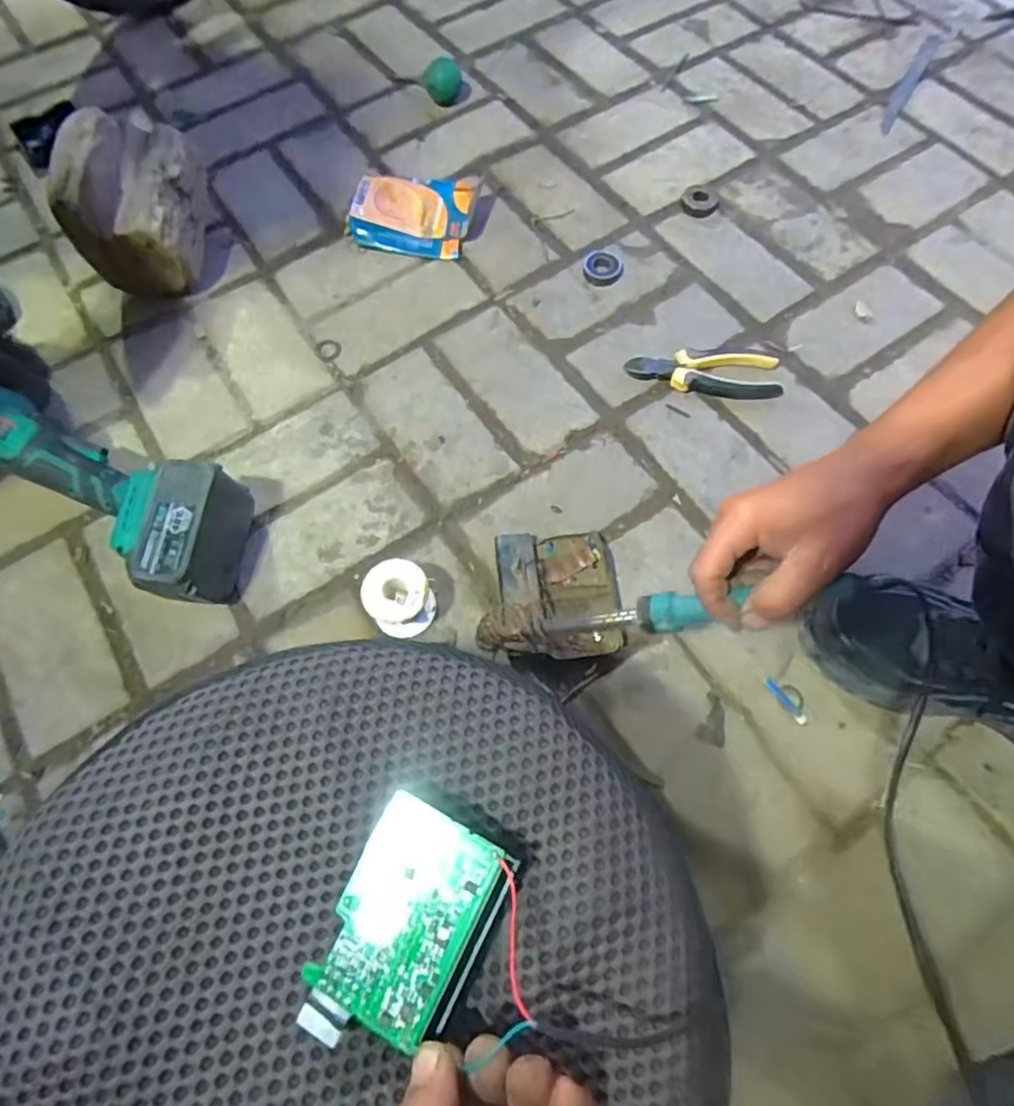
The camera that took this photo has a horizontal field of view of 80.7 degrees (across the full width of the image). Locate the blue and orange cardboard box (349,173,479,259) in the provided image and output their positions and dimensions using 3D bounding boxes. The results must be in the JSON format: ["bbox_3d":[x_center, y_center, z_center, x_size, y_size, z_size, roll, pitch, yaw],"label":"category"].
[{"bbox_3d":[-0.111,-0.411,0.709,0.138,0.025,0.119,6,69,4],"label":"blue and orange cardboard box"}]

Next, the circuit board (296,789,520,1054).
[{"bbox_3d":[-0.040,0.149,0.236,0.058,0.011,0.088,25,71,11],"label":"circuit board"}]

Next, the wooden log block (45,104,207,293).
[{"bbox_3d":[-0.391,-0.376,0.646,0.106,0.132,0.154,0,69,1],"label":"wooden log block"}]

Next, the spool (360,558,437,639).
[{"bbox_3d":[-0.092,0.038,0.513,0.053,0.058,0.054,0,69,1],"label":"spool"}]

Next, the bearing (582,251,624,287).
[{"bbox_3d":[0.109,-0.322,0.677,0.044,0.013,0.043,4,69,3],"label":"bearing"}]

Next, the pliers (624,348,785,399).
[{"bbox_3d":[0.206,-0.193,0.624,0.157,0.018,0.057,5,69,3],"label":"pliers"}]

